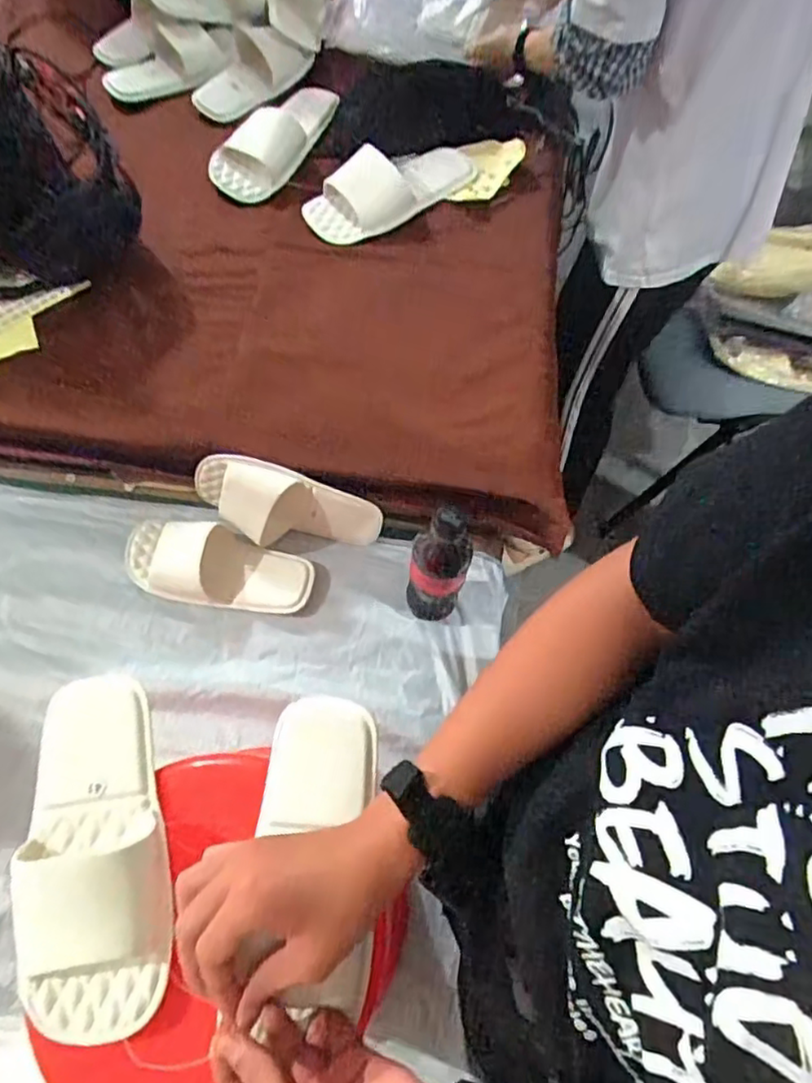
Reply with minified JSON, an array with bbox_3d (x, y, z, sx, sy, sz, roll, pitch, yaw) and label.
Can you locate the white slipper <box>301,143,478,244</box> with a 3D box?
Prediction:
[{"bbox_3d":[-0.013,-0.503,0.925,0.265,0.077,0.098,-20,68,-11],"label":"white slipper"}]

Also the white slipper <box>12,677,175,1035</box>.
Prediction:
[{"bbox_3d":[-0.221,0.206,0.445,0.100,0.053,0.230,-15,67,-9],"label":"white slipper"}]

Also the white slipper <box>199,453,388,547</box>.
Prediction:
[{"bbox_3d":[-0.146,-0.051,0.808,0.233,0.111,0.055,6,42,-5],"label":"white slipper"}]

